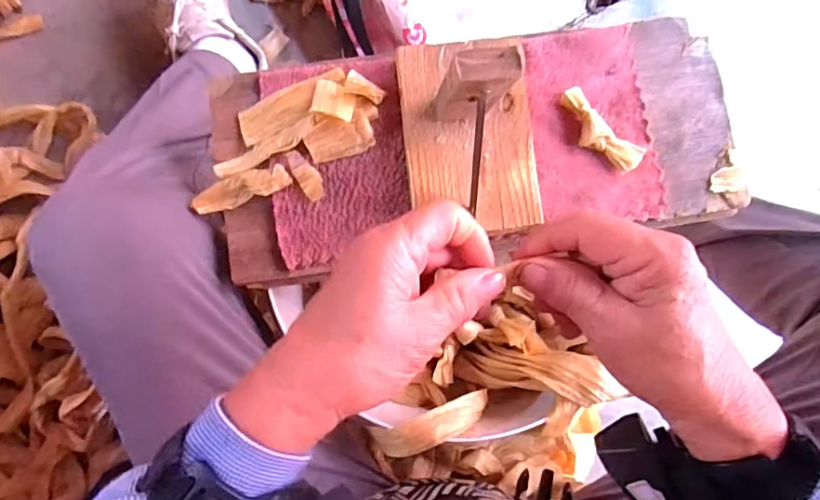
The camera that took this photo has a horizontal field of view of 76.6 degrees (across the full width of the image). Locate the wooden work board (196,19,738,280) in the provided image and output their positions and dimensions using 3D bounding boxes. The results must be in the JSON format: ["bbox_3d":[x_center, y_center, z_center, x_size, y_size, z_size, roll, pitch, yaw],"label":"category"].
[{"bbox_3d":[0.047,-0.077,0.380,0.373,0.031,0.152,-8,85,-5],"label":"wooden work board"}]

